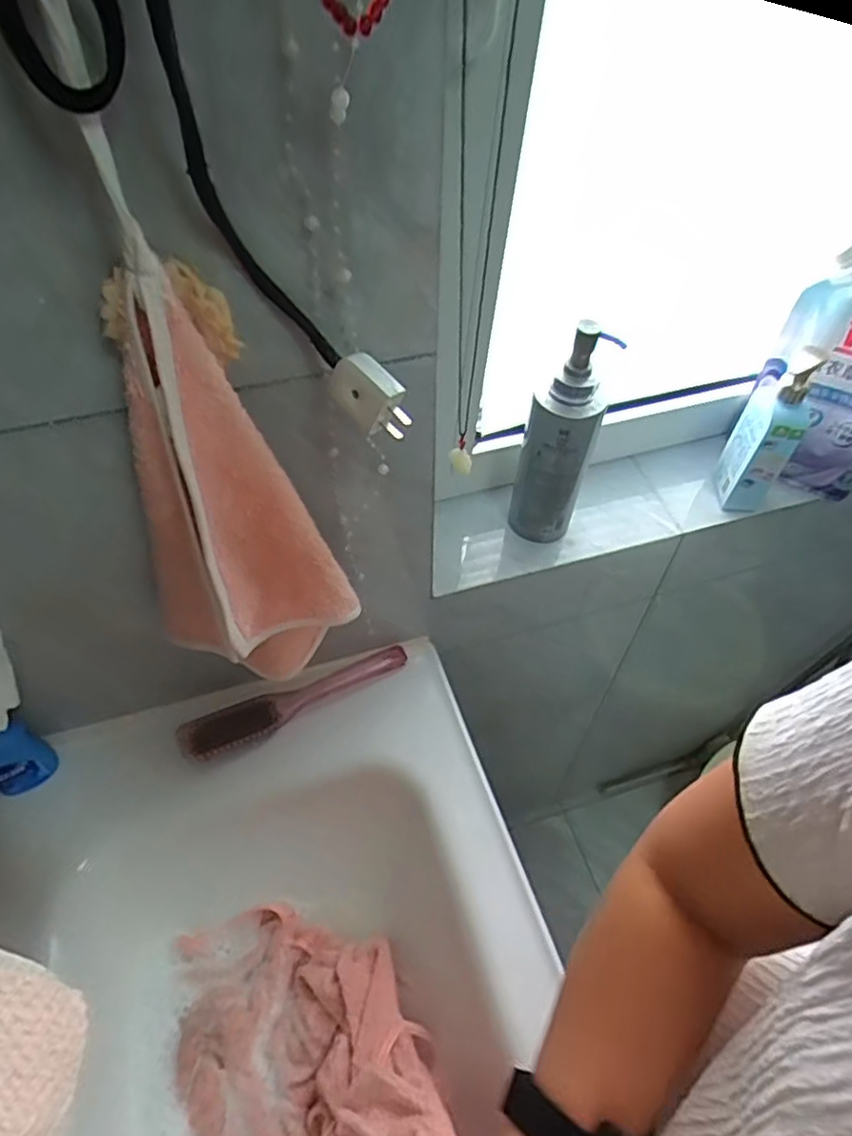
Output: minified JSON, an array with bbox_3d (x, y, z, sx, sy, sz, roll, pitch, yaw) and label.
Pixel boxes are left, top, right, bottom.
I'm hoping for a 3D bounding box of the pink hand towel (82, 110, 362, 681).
[{"bbox_3d":[-0.128,-0.045,0.415,0.099,0.315,0.117,34,59,22],"label":"pink hand towel"}]

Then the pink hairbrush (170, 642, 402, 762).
[{"bbox_3d":[-0.125,0.128,0.649,0.235,0.043,0.036,-26,57,-19],"label":"pink hairbrush"}]

